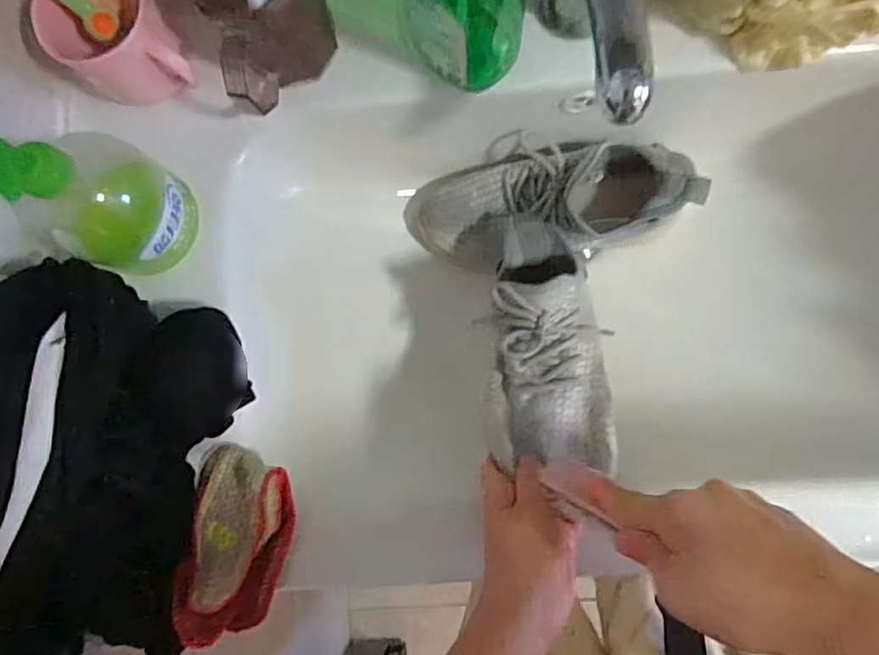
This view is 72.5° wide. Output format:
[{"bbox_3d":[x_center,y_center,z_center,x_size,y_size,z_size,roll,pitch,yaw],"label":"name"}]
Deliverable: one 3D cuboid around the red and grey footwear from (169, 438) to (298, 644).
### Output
[{"bbox_3d":[-0.141,0.150,0.423,0.072,0.035,0.126,-2,85,4],"label":"red and grey footwear"}]

